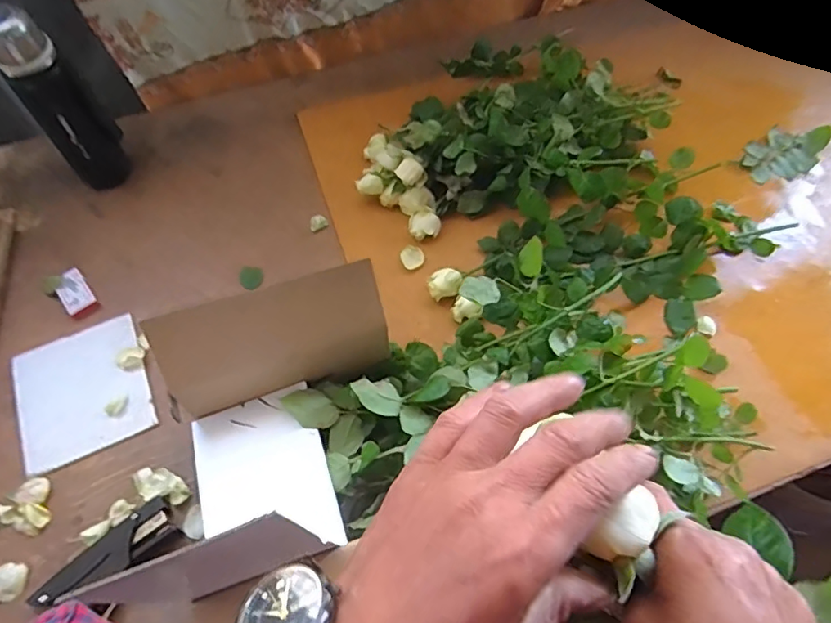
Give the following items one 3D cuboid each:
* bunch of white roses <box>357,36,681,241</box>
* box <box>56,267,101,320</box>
[{"bbox_3d":[0.130,-0.262,0.815,0.411,0.132,0.309,-32,65,-16],"label":"bunch of white roses"},{"bbox_3d":[-0.469,-0.025,0.751,0.039,0.013,0.077,-37,66,-18],"label":"box"}]

